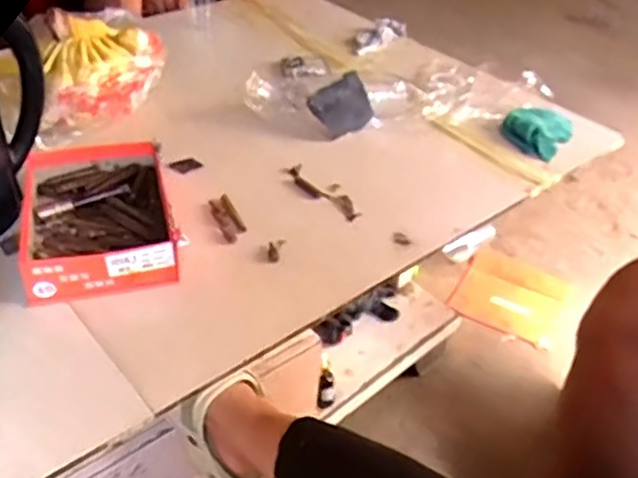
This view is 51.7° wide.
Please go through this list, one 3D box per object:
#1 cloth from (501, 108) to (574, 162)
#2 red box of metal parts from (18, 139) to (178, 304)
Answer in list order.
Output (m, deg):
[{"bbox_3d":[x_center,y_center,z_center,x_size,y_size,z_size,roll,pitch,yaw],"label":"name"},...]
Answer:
[{"bbox_3d":[0.317,-0.162,0.960,0.090,0.033,0.112,23,42,23],"label":"cloth"},{"bbox_3d":[-0.247,-0.031,0.730,0.152,0.044,0.218,-8,39,-16],"label":"red box of metal parts"}]

